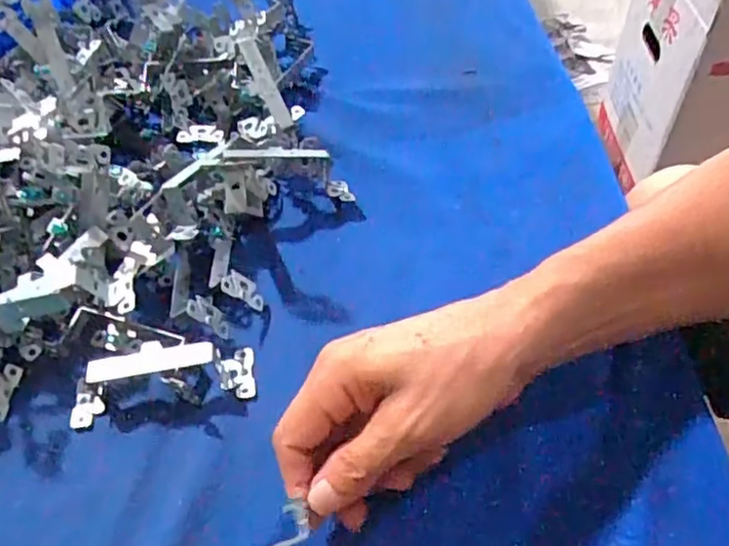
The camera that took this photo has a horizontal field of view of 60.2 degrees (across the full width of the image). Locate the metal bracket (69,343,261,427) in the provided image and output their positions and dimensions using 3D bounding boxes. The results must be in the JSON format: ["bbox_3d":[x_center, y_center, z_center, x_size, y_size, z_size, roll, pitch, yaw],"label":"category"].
[{"bbox_3d":[-0.118,0.059,0.361,0.105,0.030,0.031,-9,57,-4],"label":"metal bracket"}]

